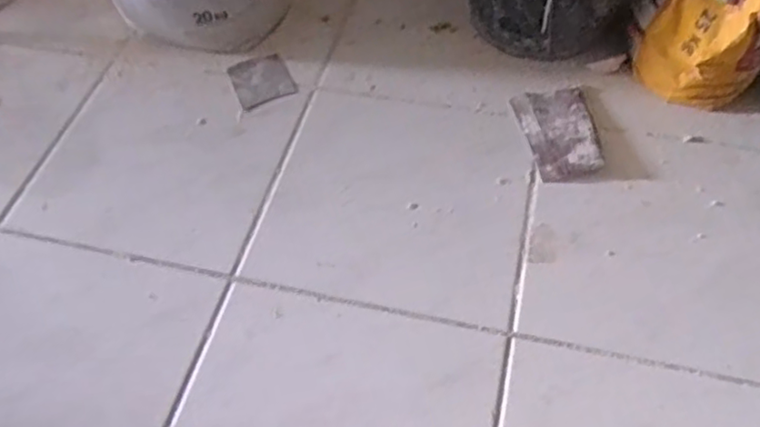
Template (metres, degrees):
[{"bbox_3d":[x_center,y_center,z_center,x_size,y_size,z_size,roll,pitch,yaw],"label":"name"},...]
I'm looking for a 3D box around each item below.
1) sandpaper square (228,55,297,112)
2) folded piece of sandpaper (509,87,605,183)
[{"bbox_3d":[-0.164,-0.185,0.889,0.077,0.004,0.091,-22,56,-12],"label":"sandpaper square"},{"bbox_3d":[0.221,-0.101,0.793,0.088,0.012,0.137,-9,54,-3],"label":"folded piece of sandpaper"}]

